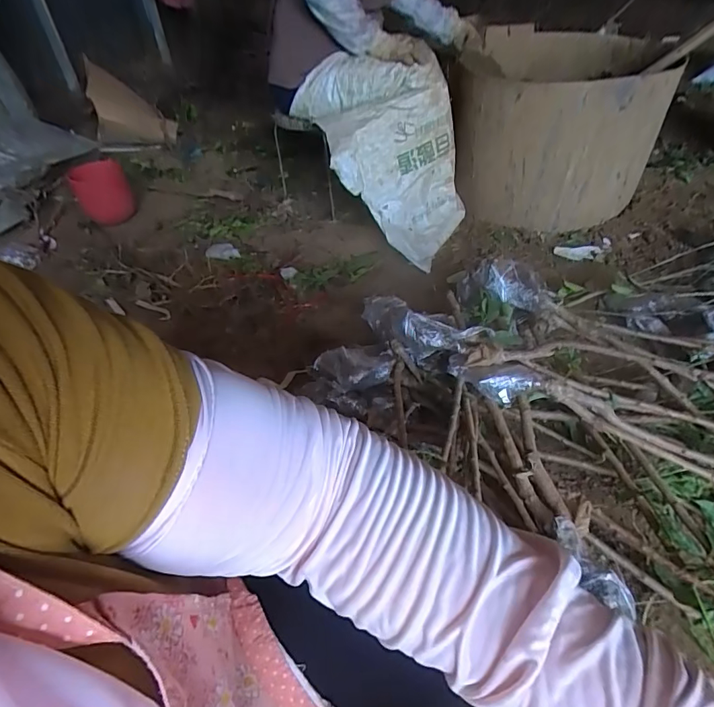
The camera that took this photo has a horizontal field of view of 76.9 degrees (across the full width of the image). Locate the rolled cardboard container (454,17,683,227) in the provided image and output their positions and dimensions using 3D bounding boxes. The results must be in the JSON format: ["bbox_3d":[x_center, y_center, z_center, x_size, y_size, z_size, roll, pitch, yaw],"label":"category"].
[{"bbox_3d":[0.618,-0.688,1.406,0.534,0.416,0.593,17,47,21],"label":"rolled cardboard container"}]

